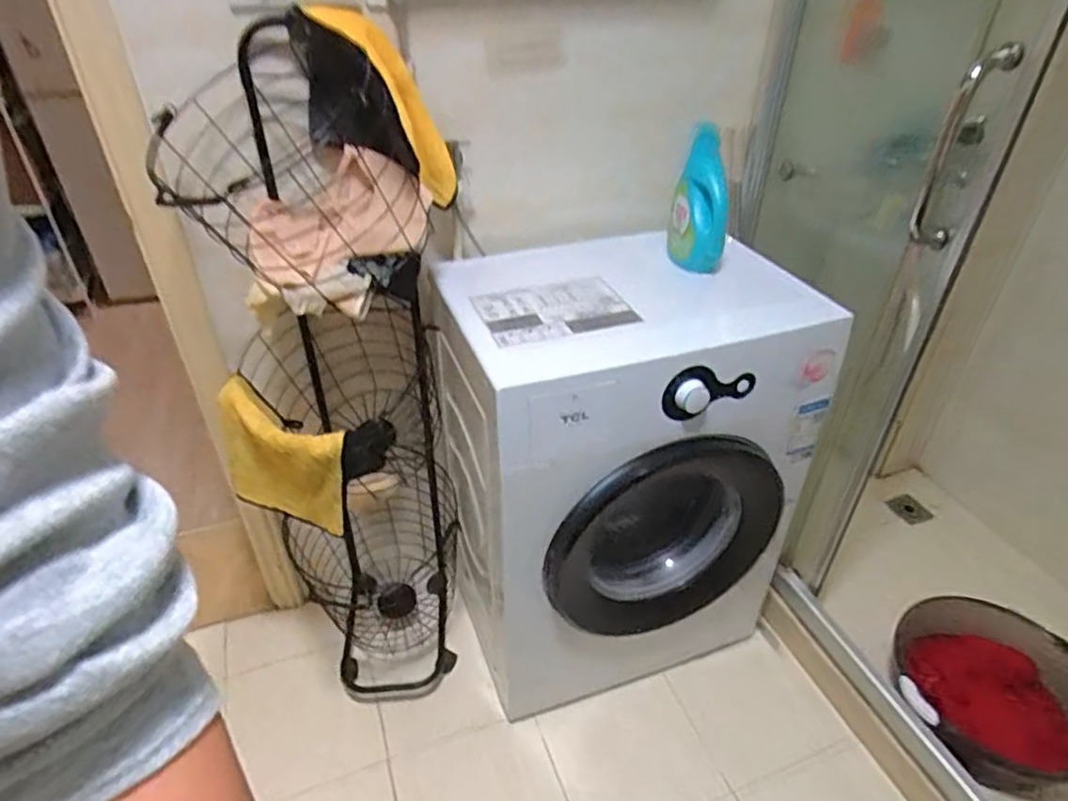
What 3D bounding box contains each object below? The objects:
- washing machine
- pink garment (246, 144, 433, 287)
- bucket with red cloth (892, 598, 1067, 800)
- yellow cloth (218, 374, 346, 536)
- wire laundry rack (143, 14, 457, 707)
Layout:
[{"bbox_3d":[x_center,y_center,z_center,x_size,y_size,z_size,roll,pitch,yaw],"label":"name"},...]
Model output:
[{"bbox_3d":[0.168,0.135,1.300,0.621,0.790,0.505,-14,39,-18],"label":"washing machine"},{"bbox_3d":[-0.307,-0.293,1.016,0.270,0.127,0.217,-11,39,-14],"label":"pink garment"},{"bbox_3d":[0.902,0.580,1.284,0.336,0.145,0.344,-24,43,-28],"label":"bucket with red cloth"},{"bbox_3d":[-0.401,0.107,1.051,0.249,0.224,0.068,21,42,25],"label":"yellow cloth"},{"bbox_3d":[-0.357,0.043,1.185,0.377,1.188,0.340,17,40,21],"label":"wire laundry rack"}]

